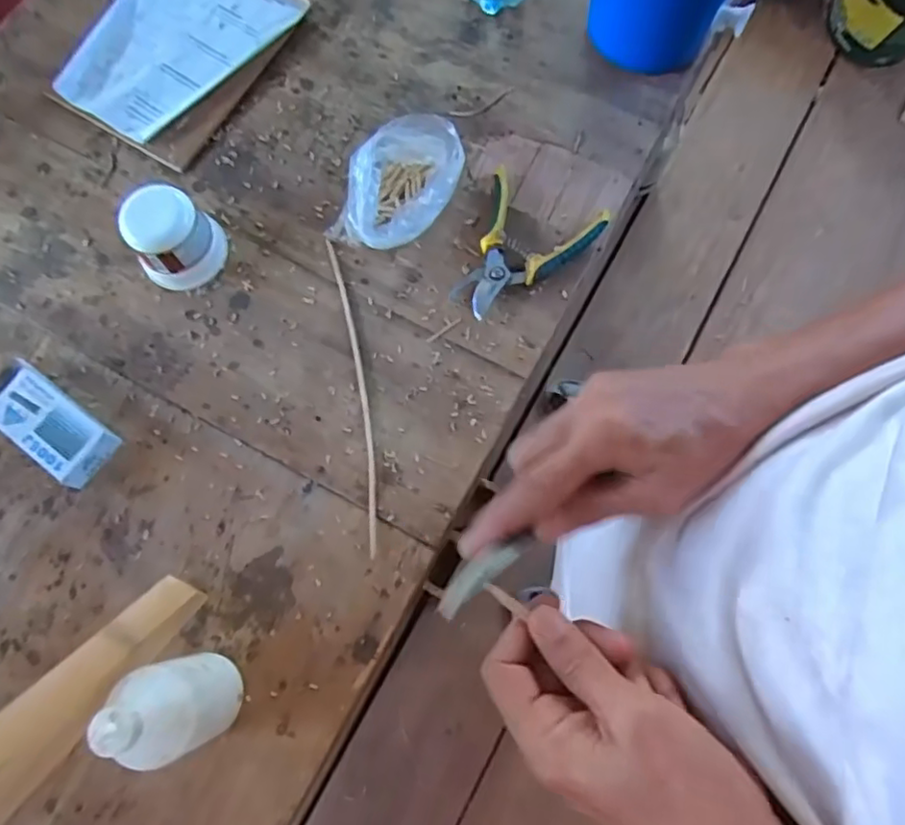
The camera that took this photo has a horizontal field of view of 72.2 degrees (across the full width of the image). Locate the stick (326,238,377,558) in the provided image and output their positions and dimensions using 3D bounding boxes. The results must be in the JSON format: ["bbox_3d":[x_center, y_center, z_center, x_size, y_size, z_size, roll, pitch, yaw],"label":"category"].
[{"bbox_3d":[-0.100,-0.028,0.646,0.019,0.005,0.343,-10,75,-1],"label":"stick"}]

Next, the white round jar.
[{"bbox_3d":[-0.295,-0.187,0.660,0.082,0.074,0.089,3,75,3],"label":"white round jar"}]

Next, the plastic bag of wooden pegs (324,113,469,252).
[{"bbox_3d":[-0.058,-0.240,0.665,0.096,0.078,0.143,36,79,10],"label":"plastic bag of wooden pegs"}]

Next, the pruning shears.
[{"bbox_3d":[0.065,-0.177,0.671,0.132,0.022,0.168,34,79,10],"label":"pruning shears"}]

